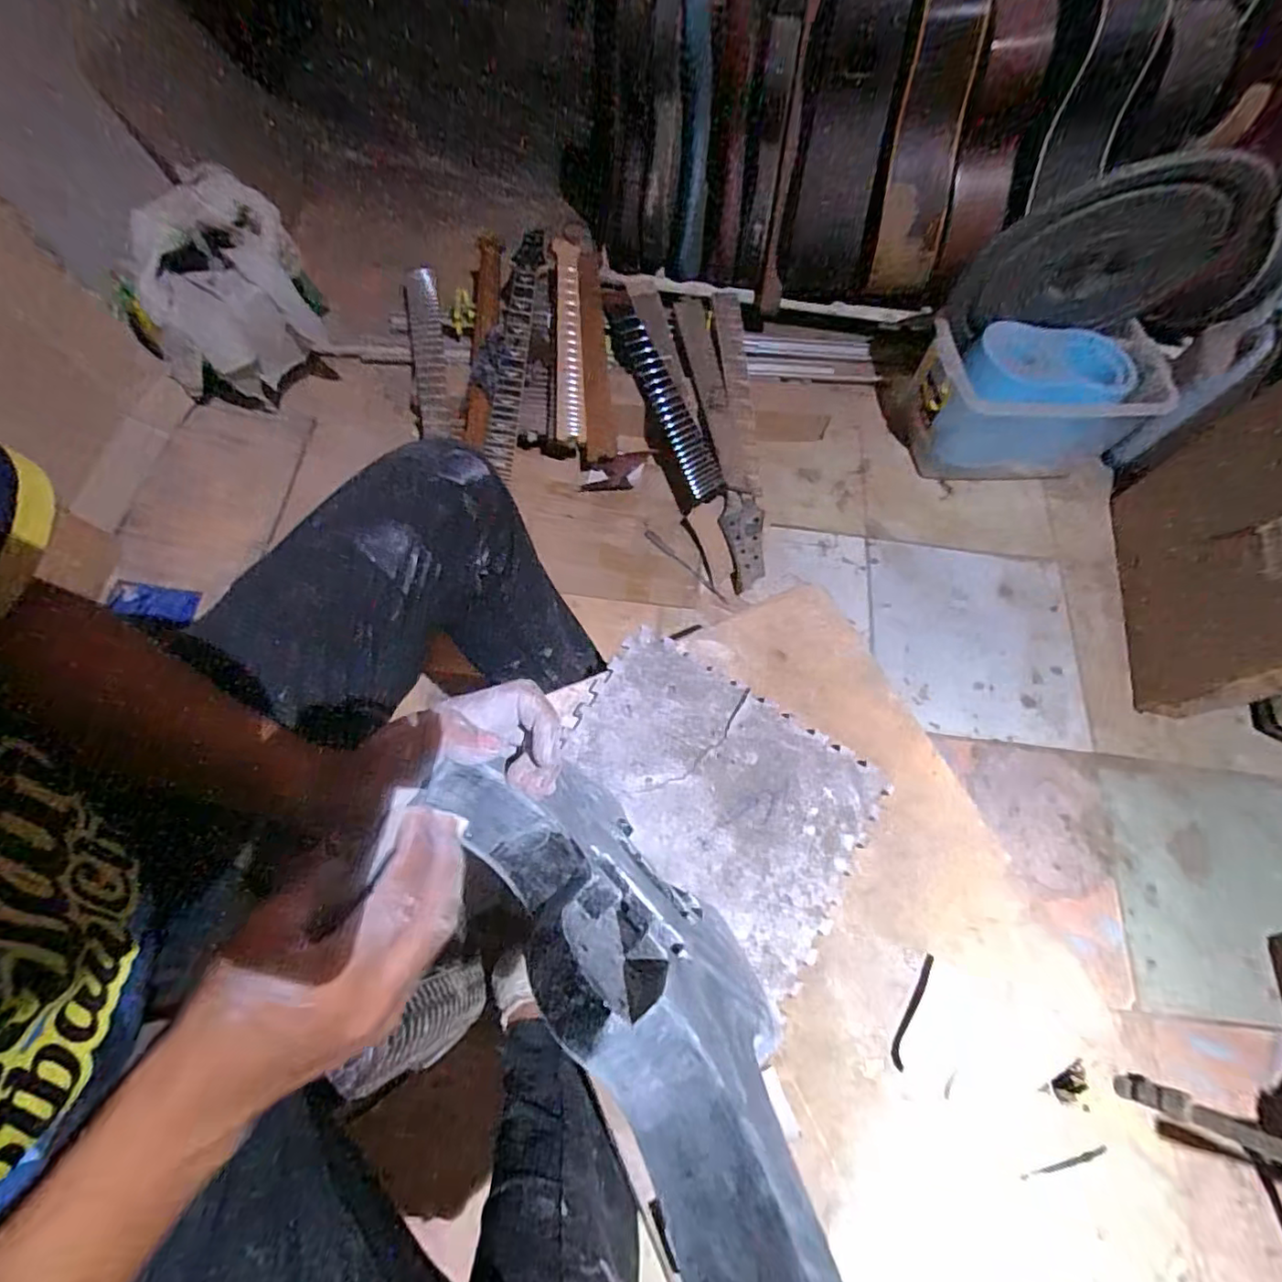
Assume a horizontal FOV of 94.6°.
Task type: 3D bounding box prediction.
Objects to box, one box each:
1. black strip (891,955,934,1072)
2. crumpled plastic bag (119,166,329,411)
[{"bbox_3d":[0.245,0.332,0.531,0.013,0.004,0.097,30,69,9],"label":"black strip"},{"bbox_3d":[-0.755,-0.612,1.084,0.308,0.268,0.212,-31,74,-14],"label":"crumpled plastic bag"}]

